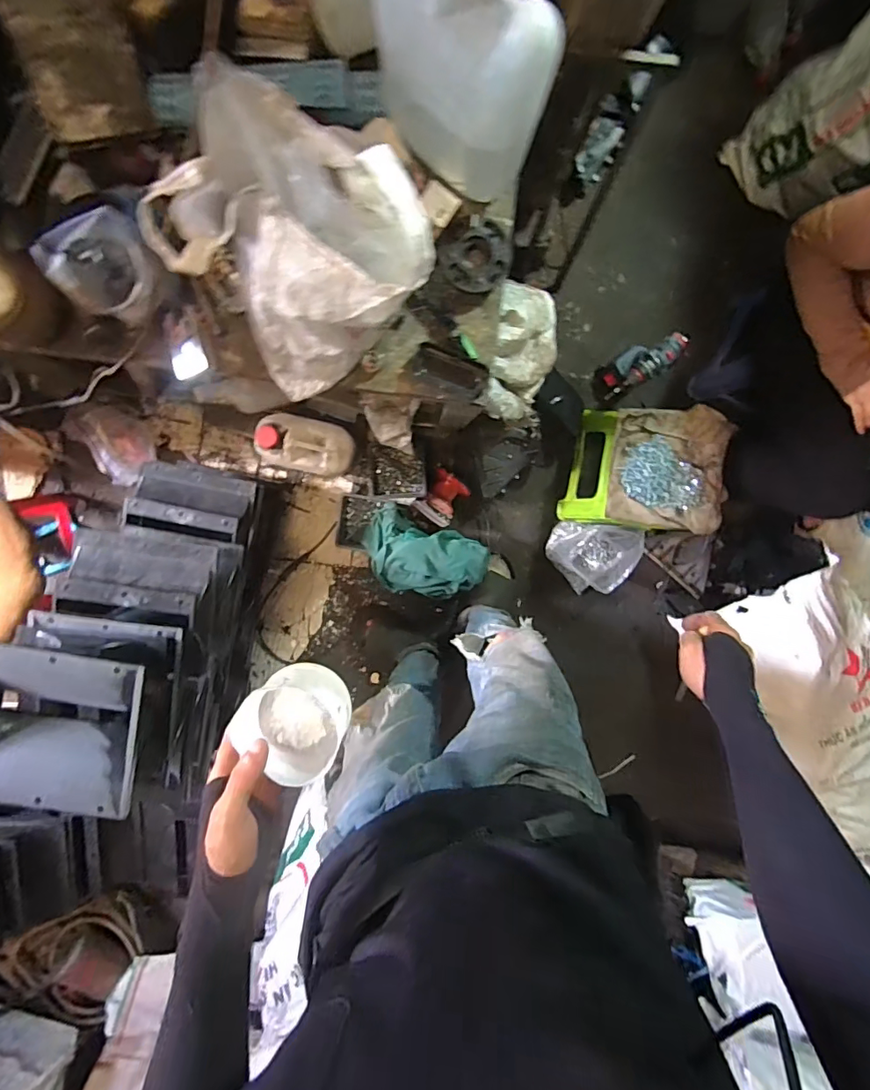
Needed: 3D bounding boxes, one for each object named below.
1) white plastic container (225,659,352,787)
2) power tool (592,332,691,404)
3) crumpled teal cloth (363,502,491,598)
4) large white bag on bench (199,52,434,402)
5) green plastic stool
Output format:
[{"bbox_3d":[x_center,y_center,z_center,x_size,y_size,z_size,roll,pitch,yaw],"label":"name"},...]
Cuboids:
[{"bbox_3d":[-0.125,0.152,0.458,0.081,0.073,0.087,0,98,-4],"label":"white plastic container"},{"bbox_3d":[0.447,-0.404,1.175,0.187,0.238,0.076,-32,99,1],"label":"power tool"},{"bbox_3d":[-0.034,0.031,1.165,0.275,0.100,0.175,24,96,-7],"label":"crumpled teal cloth"},{"bbox_3d":[-0.158,-0.333,0.571,0.228,0.281,0.235,-27,99,0],"label":"large white bag on bench"},{"bbox_3d":[0.483,-0.174,1.185,0.274,0.256,0.256,3,98,-4],"label":"green plastic stool"}]

